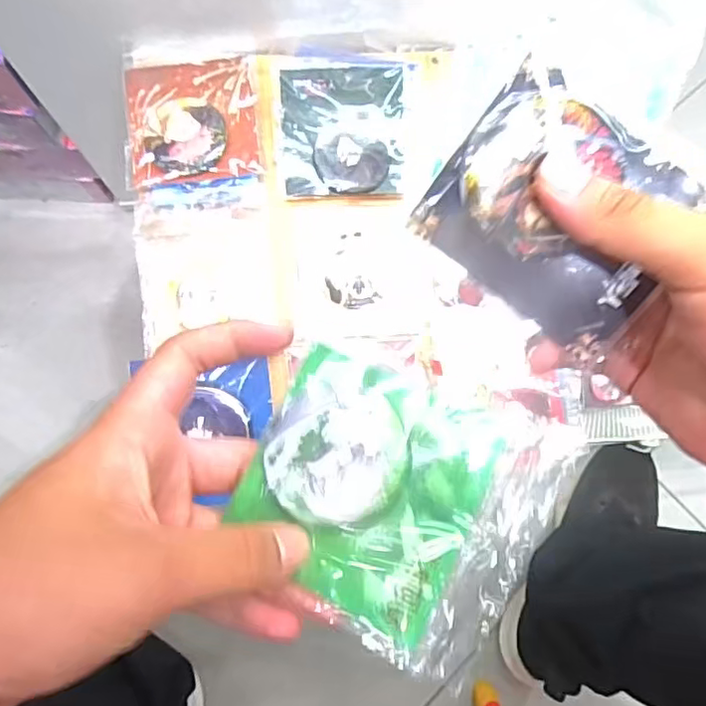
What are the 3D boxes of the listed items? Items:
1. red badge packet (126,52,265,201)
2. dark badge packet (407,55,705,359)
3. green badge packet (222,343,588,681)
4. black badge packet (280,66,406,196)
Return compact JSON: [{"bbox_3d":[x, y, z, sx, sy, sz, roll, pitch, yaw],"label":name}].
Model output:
[{"bbox_3d":[-0.115,-0.170,0.425,0.094,0.009,0.121,-4,83,-5],"label":"red badge packet"},{"bbox_3d":[0.076,-0.048,0.214,0.089,0.006,0.070,33,106,-10],"label":"dark badge packet"},{"bbox_3d":[0.014,0.053,0.227,0.106,0.011,0.097,27,77,13],"label":"green badge packet"},{"bbox_3d":[-0.007,-0.163,0.432,0.086,0.013,0.093,0,83,-5],"label":"black badge packet"}]

